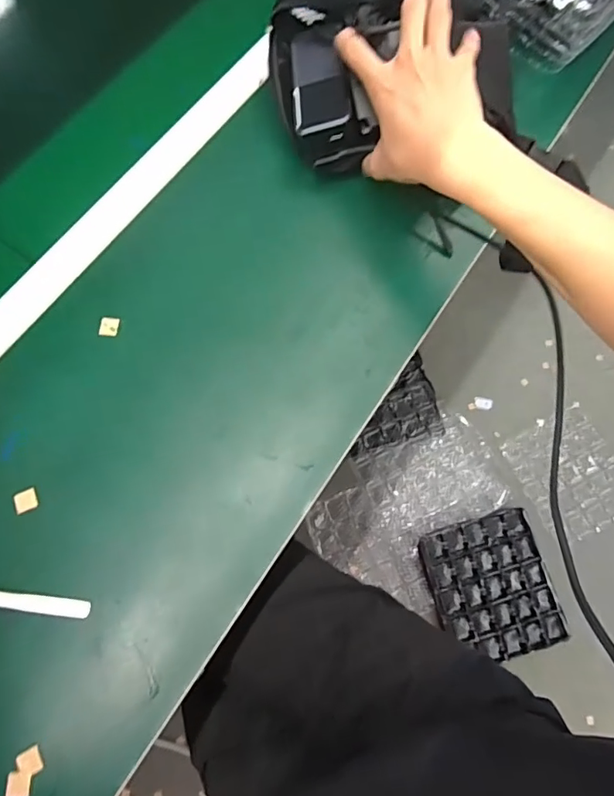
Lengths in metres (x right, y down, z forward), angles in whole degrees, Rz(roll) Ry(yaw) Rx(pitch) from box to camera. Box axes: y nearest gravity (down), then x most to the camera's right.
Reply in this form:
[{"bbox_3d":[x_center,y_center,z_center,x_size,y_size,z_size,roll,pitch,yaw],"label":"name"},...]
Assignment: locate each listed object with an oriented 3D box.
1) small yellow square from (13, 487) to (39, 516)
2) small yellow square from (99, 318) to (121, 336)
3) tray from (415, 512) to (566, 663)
[{"bbox_3d":[-0.229,0.084,0.400,0.016,0.005,0.018,-18,73,-7],"label":"small yellow square"},{"bbox_3d":[-0.180,-0.065,0.450,0.015,0.004,0.019,1,72,0],"label":"small yellow square"},{"bbox_3d":[0.396,0.402,1.052,0.253,0.024,0.278,-14,73,-5],"label":"tray"}]

